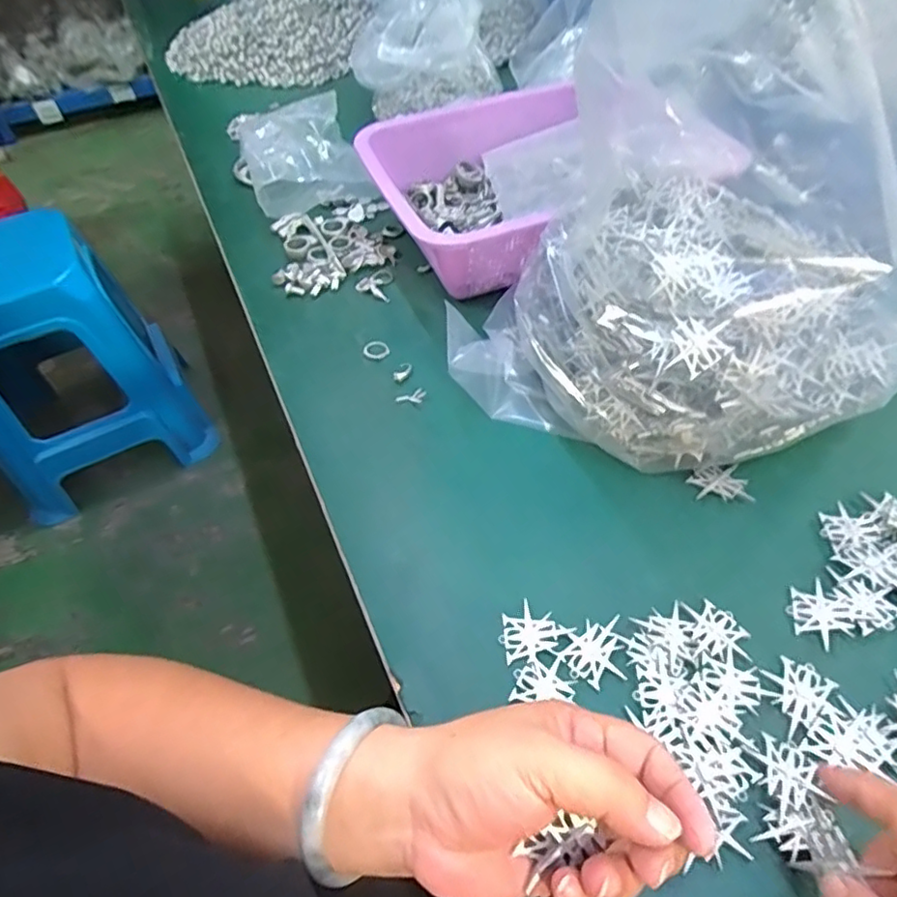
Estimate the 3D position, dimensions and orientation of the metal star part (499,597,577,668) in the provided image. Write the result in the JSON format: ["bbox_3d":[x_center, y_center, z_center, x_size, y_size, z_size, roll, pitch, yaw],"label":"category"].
[{"bbox_3d":[0.047,0.100,0.331,0.037,0.004,0.030,-11,52,-5],"label":"metal star part"}]

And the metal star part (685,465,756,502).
[{"bbox_3d":[0.176,0.024,0.387,0.035,0.005,0.028,-6,52,-1],"label":"metal star part"}]

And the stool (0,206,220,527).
[{"bbox_3d":[-0.777,-0.151,1.199,0.391,0.502,0.306,-33,57,-20],"label":"stool"}]

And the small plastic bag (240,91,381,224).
[{"bbox_3d":[-0.157,-0.314,0.635,0.114,0.065,0.157,-18,53,-11],"label":"small plastic bag"}]

